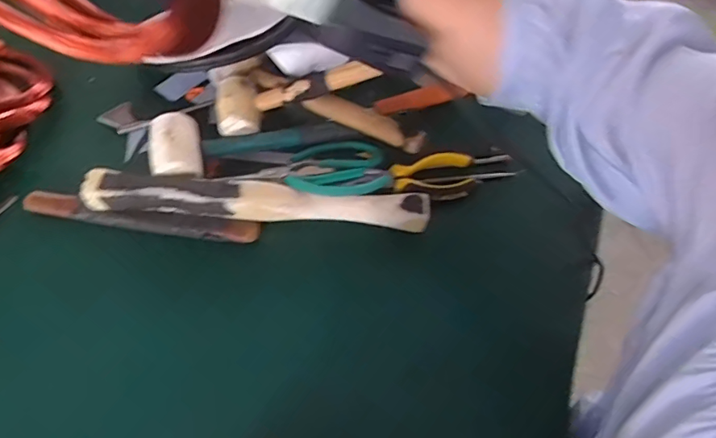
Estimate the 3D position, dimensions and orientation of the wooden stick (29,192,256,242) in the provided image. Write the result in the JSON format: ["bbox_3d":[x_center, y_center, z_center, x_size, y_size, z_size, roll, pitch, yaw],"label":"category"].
[{"bbox_3d":[-0.213,-0.002,0.483,0.231,0.024,0.024,9,58,2],"label":"wooden stick"}]

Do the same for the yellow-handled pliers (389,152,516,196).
[{"bbox_3d":[0.100,-0.051,0.516,0.133,0.013,0.044,-11,60,-10],"label":"yellow-handled pliers"}]

